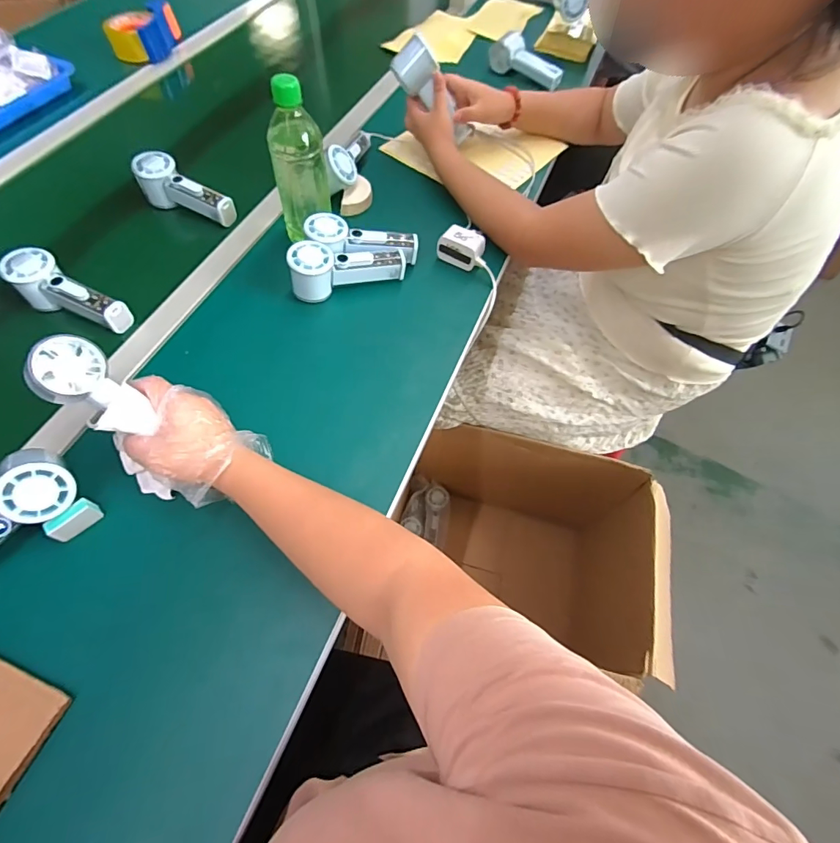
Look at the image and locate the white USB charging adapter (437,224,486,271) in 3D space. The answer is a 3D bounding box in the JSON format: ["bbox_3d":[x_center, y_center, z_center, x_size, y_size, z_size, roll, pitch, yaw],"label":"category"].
[{"bbox_3d":[0.062,-0.255,0.656,0.070,0.041,0.043,19,61,9],"label":"white USB charging adapter"}]

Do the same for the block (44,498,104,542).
[{"bbox_3d":[-0.341,0.098,0.441,0.018,0.023,0.044,41,67,19],"label":"block"}]

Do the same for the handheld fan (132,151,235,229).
[{"bbox_3d":[-0.352,-0.345,0.685,0.157,0.065,0.053,25,62,-4],"label":"handheld fan"}]

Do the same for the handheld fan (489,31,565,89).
[{"bbox_3d":[0.221,-0.744,0.923,0.163,0.055,0.051,31,64,15],"label":"handheld fan"}]

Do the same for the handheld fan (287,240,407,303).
[{"bbox_3d":[-0.096,-0.205,0.608,0.151,0.059,0.051,-7,61,-6],"label":"handheld fan"}]

